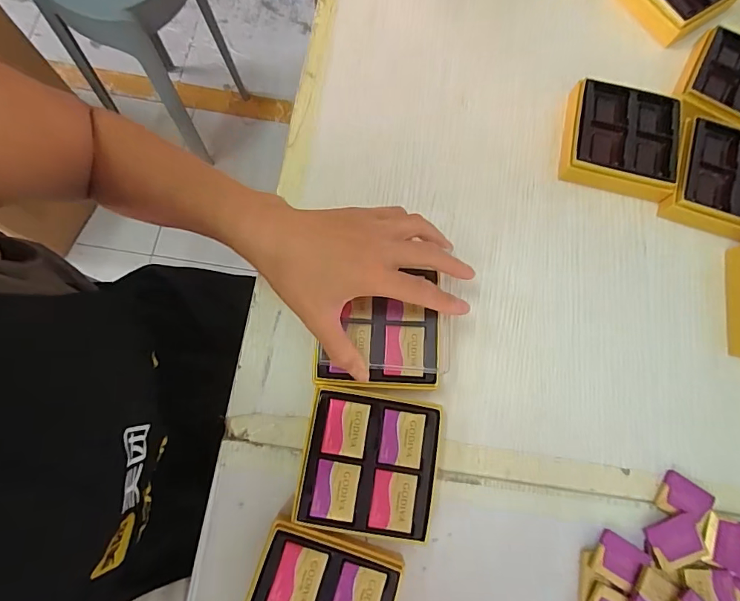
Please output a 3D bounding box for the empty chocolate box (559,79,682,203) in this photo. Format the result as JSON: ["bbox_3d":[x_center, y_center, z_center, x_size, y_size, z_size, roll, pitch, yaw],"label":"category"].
[{"bbox_3d":[0.232,-0.152,0.401,0.099,0.027,0.096,12,76,1],"label":"empty chocolate box"}]

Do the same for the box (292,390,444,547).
[{"bbox_3d":[-0.001,0.121,0.324,0.098,0.031,0.096,9,76,0],"label":"box"}]

